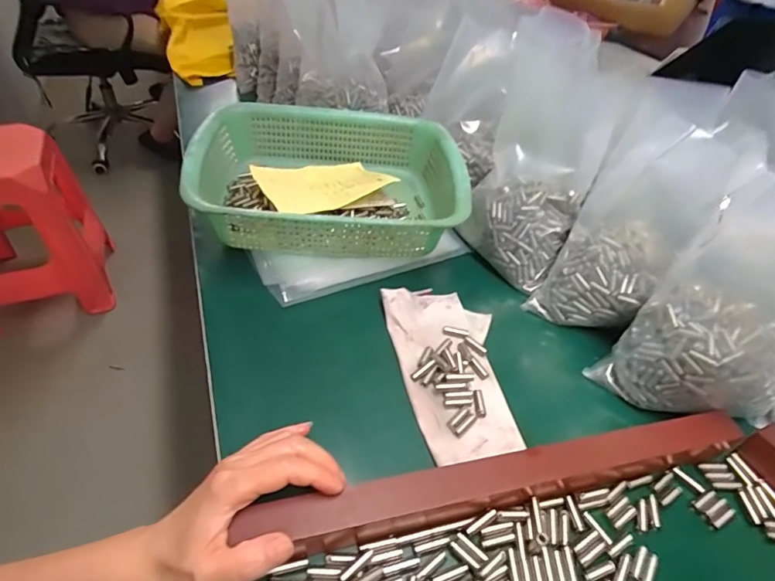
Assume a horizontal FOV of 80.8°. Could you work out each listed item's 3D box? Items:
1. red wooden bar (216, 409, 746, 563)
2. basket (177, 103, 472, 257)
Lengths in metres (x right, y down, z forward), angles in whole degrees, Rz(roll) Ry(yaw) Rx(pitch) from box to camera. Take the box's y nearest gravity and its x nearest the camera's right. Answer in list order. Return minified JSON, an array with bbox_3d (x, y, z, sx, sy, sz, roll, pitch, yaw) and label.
[{"bbox_3d":[0.096,0.138,0.333,0.381,0.039,0.027,-4,45,-16],"label":"red wooden bar"},{"bbox_3d":[-0.063,-0.127,0.532,0.297,0.083,0.221,0,45,-7],"label":"basket"}]

